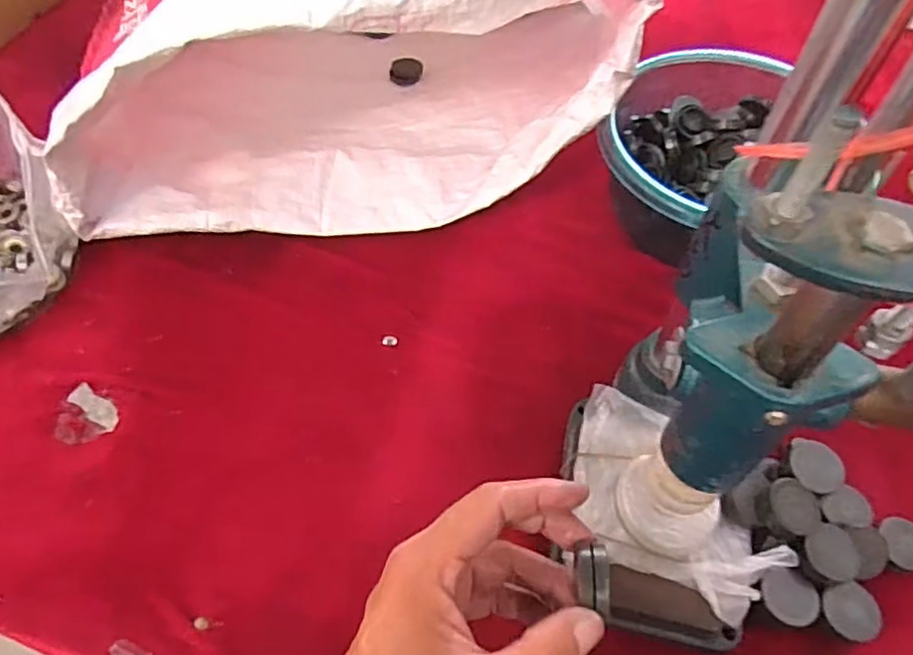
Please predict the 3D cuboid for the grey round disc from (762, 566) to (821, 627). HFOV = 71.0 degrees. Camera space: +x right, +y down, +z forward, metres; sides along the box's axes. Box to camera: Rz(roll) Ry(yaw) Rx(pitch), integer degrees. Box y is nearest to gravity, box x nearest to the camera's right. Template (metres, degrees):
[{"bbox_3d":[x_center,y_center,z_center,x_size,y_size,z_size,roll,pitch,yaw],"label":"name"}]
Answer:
[{"bbox_3d":[0.194,0.155,0.372,0.032,0.004,0.032,0,58,0],"label":"grey round disc"}]

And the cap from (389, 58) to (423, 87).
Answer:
[{"bbox_3d":[-0.053,-0.272,0.677,0.035,0.013,0.034,1,55,-1],"label":"cap"}]

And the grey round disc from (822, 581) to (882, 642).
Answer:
[{"bbox_3d":[0.228,0.164,0.371,0.030,0.005,0.031,1,57,-2],"label":"grey round disc"}]

